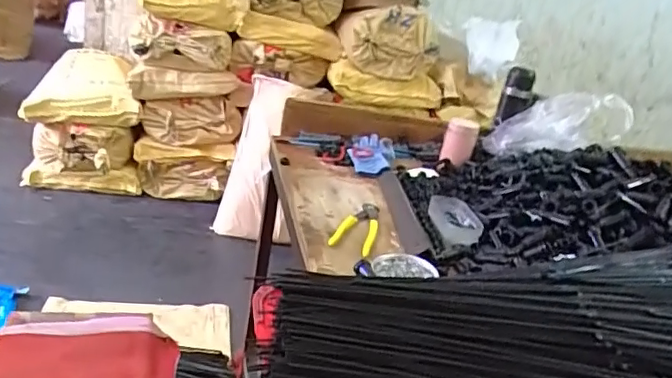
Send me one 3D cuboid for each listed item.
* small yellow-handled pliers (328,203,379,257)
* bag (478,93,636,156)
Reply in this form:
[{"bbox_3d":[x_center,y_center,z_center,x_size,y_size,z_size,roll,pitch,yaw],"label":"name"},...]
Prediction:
[{"bbox_3d":[0.038,0.057,0.883,0.058,0.020,0.155,16,23,11],"label":"small yellow-handled pliers"},{"bbox_3d":[0.446,-0.133,1.152,0.287,0.098,0.085,-10,17,26],"label":"bag"}]

